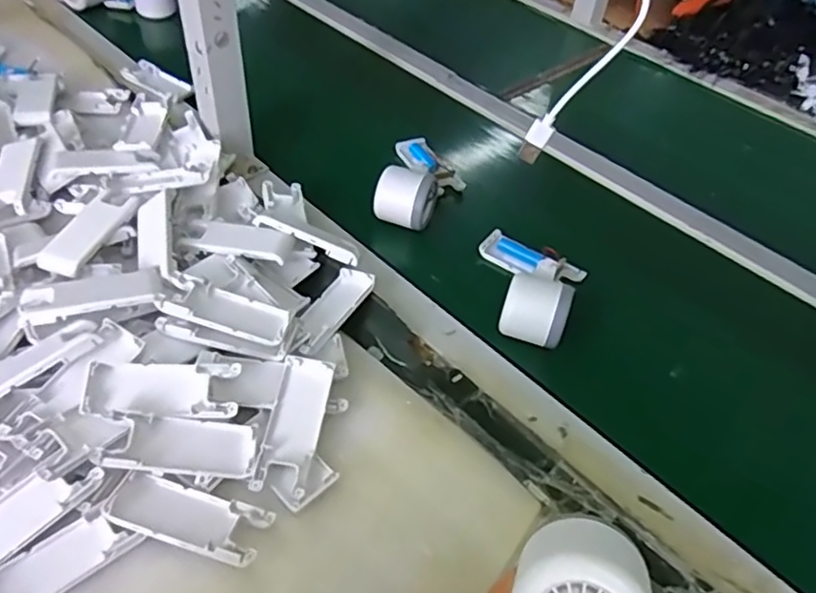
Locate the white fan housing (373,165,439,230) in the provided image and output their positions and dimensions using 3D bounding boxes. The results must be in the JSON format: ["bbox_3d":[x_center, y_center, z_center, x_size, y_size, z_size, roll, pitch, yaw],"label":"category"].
[{"bbox_3d":[-0.002,-0.104,0.662,0.054,0.058,0.060,19,48,12],"label":"white fan housing"}]

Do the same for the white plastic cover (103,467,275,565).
[{"bbox_3d":[-0.146,0.146,0.417,0.105,0.015,0.041,14,47,7],"label":"white plastic cover"}]

